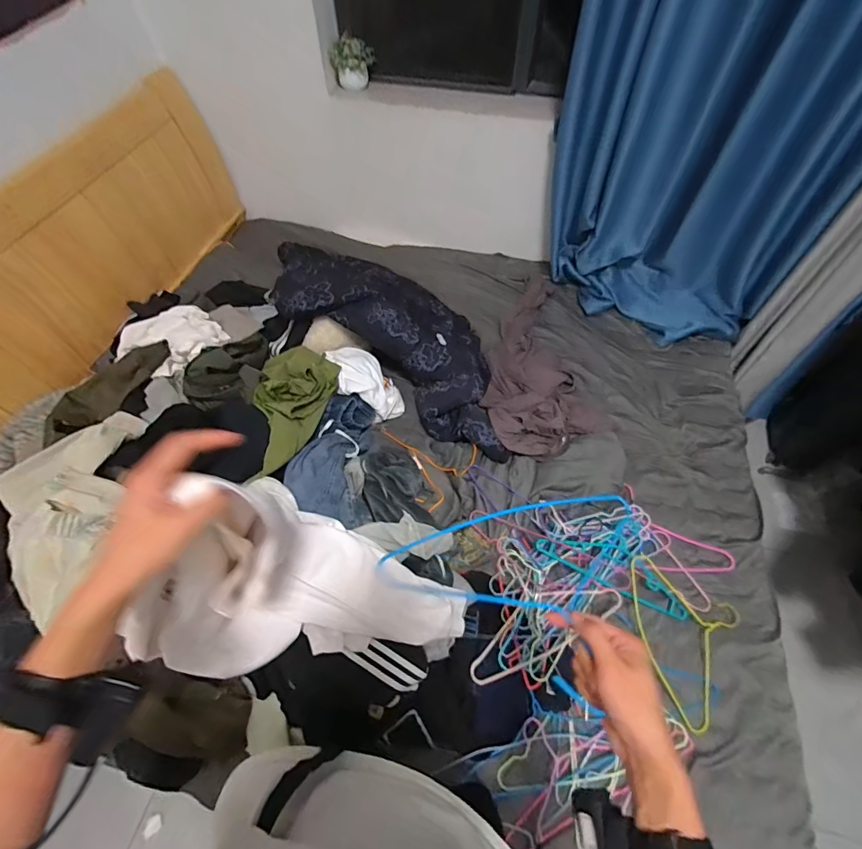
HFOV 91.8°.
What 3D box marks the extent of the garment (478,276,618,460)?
[{"bbox_3d":[0.322,-0.231,1.356,0.366,0.094,0.723,-8,58,-6],"label":"garment"}]

